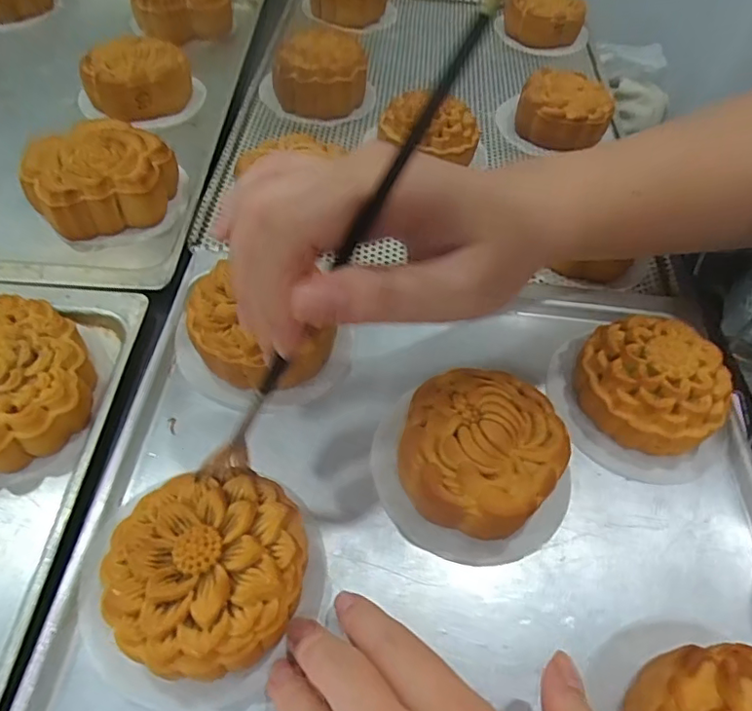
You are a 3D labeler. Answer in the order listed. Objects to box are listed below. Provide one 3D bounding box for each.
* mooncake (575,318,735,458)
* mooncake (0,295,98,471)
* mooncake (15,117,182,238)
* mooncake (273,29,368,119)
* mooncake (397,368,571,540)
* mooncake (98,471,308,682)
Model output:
[{"bbox_3d":[0.144,0.015,0.290,0.066,0.038,0.074,-21,57,-20],"label":"mooncake"},{"bbox_3d":[-0.177,0.010,0.264,0.071,0.030,0.087,-22,58,-21],"label":"mooncake"},{"bbox_3d":[-0.177,-0.117,0.360,0.087,0.036,0.087,3,52,-4],"label":"mooncake"},{"bbox_3d":[-0.044,-0.225,0.443,0.073,0.045,0.068,0,53,-6],"label":"mooncake"},{"bbox_3d":[0.049,0.045,0.259,0.074,0.036,0.079,30,56,16],"label":"mooncake"},{"bbox_3d":[-0.065,0.086,0.217,0.071,0.036,0.069,3,52,-4],"label":"mooncake"}]

